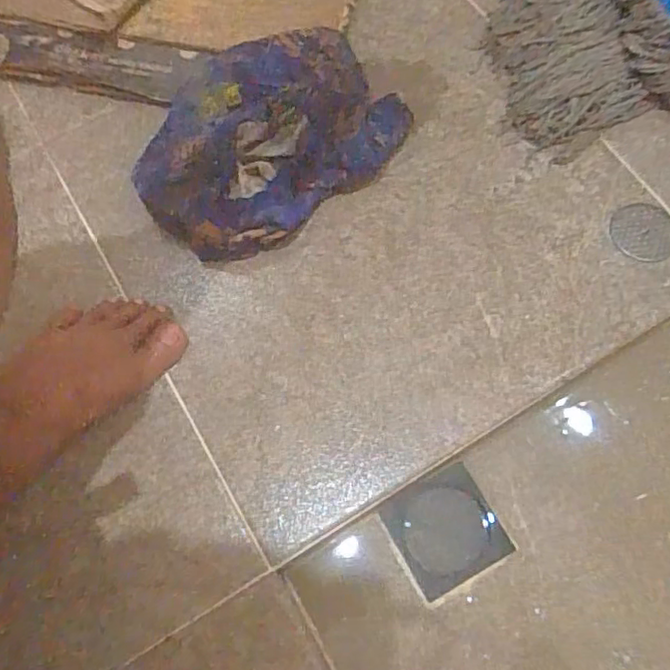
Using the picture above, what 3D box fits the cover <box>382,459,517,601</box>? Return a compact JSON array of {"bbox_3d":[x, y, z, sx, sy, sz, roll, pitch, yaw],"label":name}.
[{"bbox_3d":[0.107,0.189,0.609,0.096,0.007,0.095,-27,71,-9],"label":"cover"}]

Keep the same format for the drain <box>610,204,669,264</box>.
[{"bbox_3d":[0.305,-0.102,0.618,0.063,0.004,0.063,0,69,1],"label":"drain"}]

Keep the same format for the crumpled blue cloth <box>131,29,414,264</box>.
[{"bbox_3d":[-0.074,-0.208,0.639,0.263,0.054,0.209,-39,73,-13],"label":"crumpled blue cloth"}]

